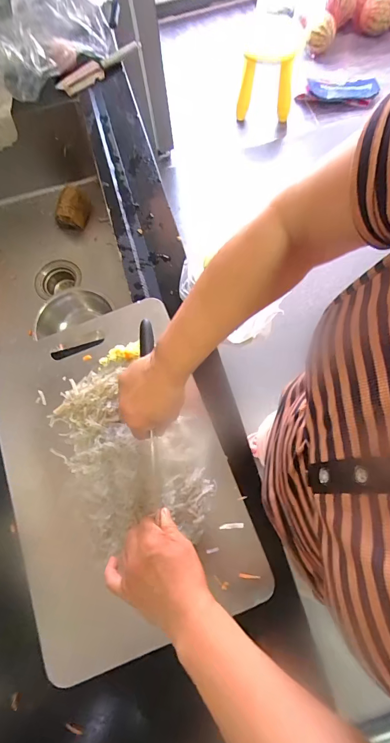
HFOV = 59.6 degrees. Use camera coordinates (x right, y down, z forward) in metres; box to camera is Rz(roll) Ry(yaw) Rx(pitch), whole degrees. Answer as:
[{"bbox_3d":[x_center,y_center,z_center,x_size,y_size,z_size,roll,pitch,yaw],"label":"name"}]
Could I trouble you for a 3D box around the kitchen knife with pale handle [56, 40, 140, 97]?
[{"bbox_3d":[-0.192,-0.638,0.710,0.037,0.029,0.225,39,78,13],"label":"kitchen knife with pale handle"}]

